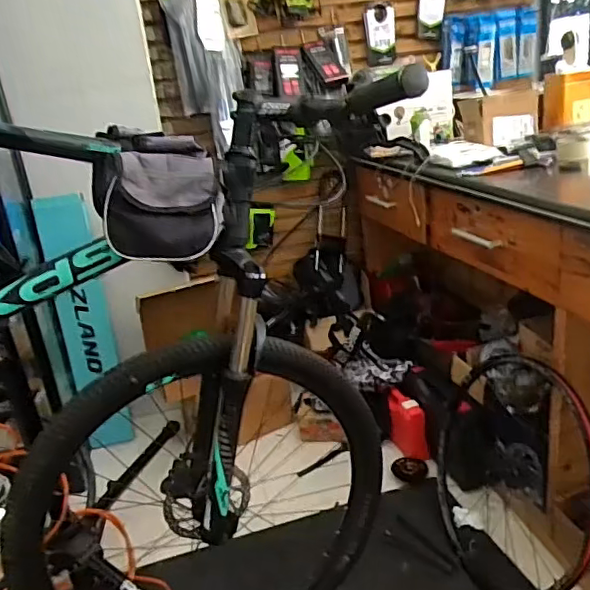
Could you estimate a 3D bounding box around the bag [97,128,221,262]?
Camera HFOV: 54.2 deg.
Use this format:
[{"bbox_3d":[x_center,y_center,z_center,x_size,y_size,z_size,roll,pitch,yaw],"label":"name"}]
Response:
[{"bbox_3d":[-0.183,-0.133,0.779,0.162,0.154,0.135,-11,20,-13],"label":"bag"}]

